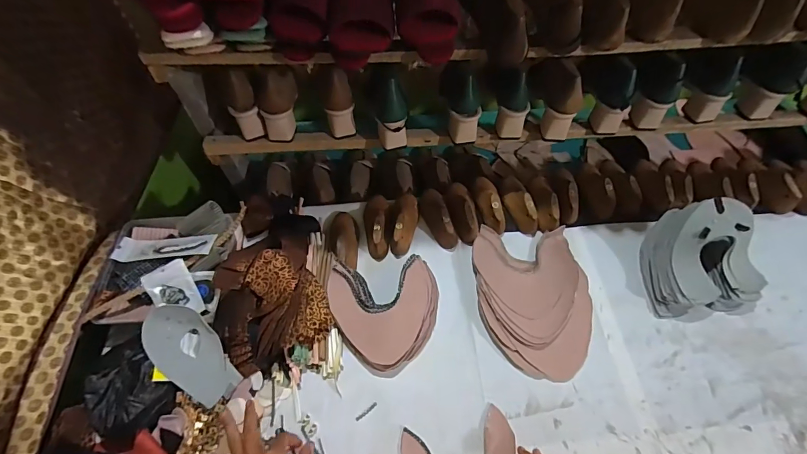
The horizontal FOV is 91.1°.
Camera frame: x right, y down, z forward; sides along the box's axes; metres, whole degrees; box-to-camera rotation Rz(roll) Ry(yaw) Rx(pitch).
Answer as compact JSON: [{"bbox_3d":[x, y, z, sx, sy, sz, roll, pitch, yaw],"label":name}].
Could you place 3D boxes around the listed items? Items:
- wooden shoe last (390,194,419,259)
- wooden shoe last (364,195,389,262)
[{"bbox_3d":[0.000,-0.013,0.768,0.052,0.057,0.138,4,57,5],"label":"wooden shoe last"},{"bbox_3d":[-0.050,-0.009,0.769,0.054,0.058,0.144,-5,57,-1],"label":"wooden shoe last"}]

